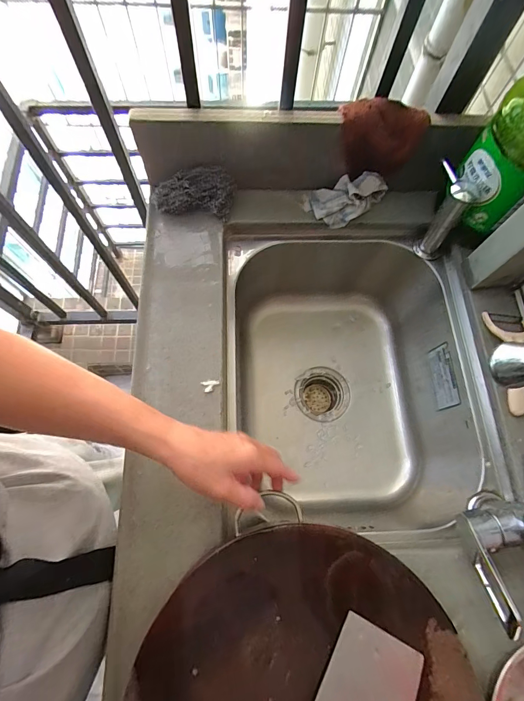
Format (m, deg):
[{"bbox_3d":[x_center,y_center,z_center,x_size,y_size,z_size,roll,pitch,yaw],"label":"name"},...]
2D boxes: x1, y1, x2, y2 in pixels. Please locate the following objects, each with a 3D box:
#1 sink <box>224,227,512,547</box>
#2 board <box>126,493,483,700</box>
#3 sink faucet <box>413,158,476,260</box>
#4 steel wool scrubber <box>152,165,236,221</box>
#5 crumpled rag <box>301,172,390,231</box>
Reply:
[{"bbox_3d":[0.137,0.043,0.578,0.362,0.211,0.443,-4,72,-4],"label":"sink"},{"bbox_3d":[0.042,0.339,0.318,0.313,0.048,0.313,1,71,-2],"label":"board"},{"bbox_3d":[0.265,-0.209,0.515,0.028,0.124,0.085,-2,71,-3],"label":"sink faucet"},{"bbox_3d":[-0.102,-0.235,0.506,0.121,0.043,0.056,-1,71,-2],"label":"steel wool scrubber"},{"bbox_3d":[0.133,-0.233,0.528,0.125,0.042,0.061,-3,71,-3],"label":"crumpled rag"}]

